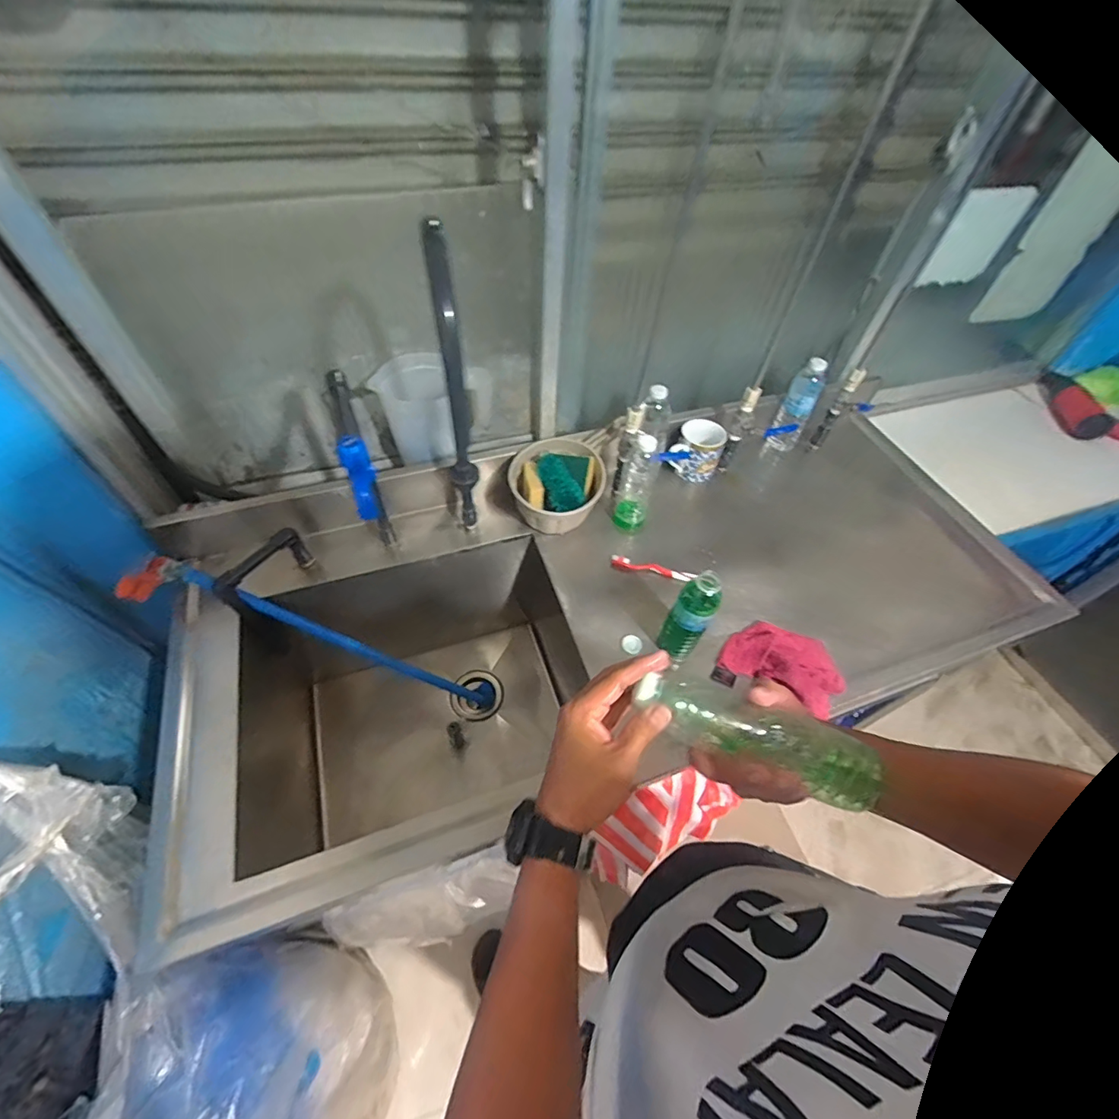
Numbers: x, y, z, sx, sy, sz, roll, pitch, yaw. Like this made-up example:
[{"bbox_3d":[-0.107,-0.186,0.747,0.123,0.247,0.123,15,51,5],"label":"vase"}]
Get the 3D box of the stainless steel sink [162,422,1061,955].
[{"bbox_3d":[0.110,0.146,1.018,1.450,0.458,0.649,-11,55,-12],"label":"stainless steel sink"}]

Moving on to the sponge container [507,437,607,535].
[{"bbox_3d":[-0.007,-0.132,0.974,0.173,0.129,0.183,2,53,-3],"label":"sponge container"}]

